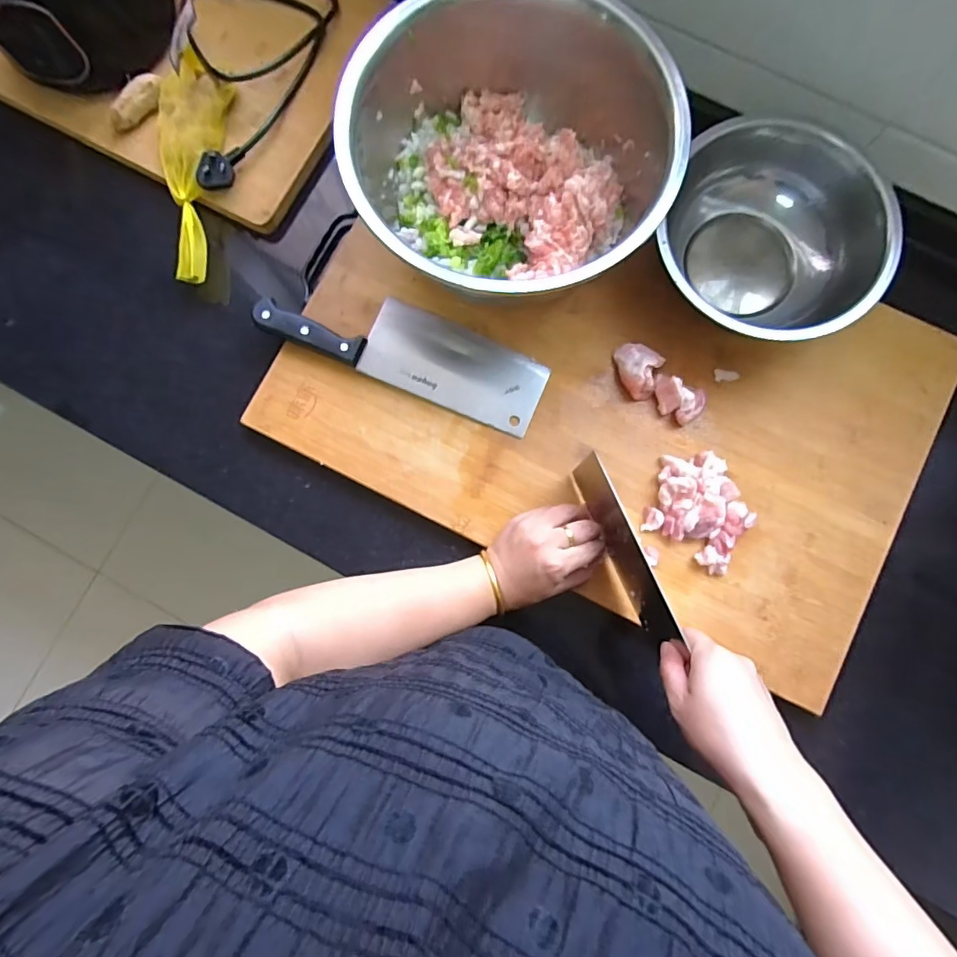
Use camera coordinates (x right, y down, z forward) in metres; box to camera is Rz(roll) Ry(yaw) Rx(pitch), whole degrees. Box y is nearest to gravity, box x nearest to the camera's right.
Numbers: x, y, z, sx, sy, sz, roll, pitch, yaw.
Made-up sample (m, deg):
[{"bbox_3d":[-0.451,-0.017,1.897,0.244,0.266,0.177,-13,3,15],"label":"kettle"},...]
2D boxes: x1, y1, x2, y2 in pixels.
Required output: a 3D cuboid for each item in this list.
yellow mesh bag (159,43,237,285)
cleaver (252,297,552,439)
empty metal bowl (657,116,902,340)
[{"bbox_3d":[-0.279,-0.308,0.487,0.065,0.031,0.220,-5,83,1],"label":"yellow mesh bag"},{"bbox_3d":[-0.070,-0.128,0.471,0.273,0.021,0.079,23,84,4],"label":"cleaver"},{"bbox_3d":[0.267,-0.218,0.453,0.188,0.071,0.169,19,84,3],"label":"empty metal bowl"}]

